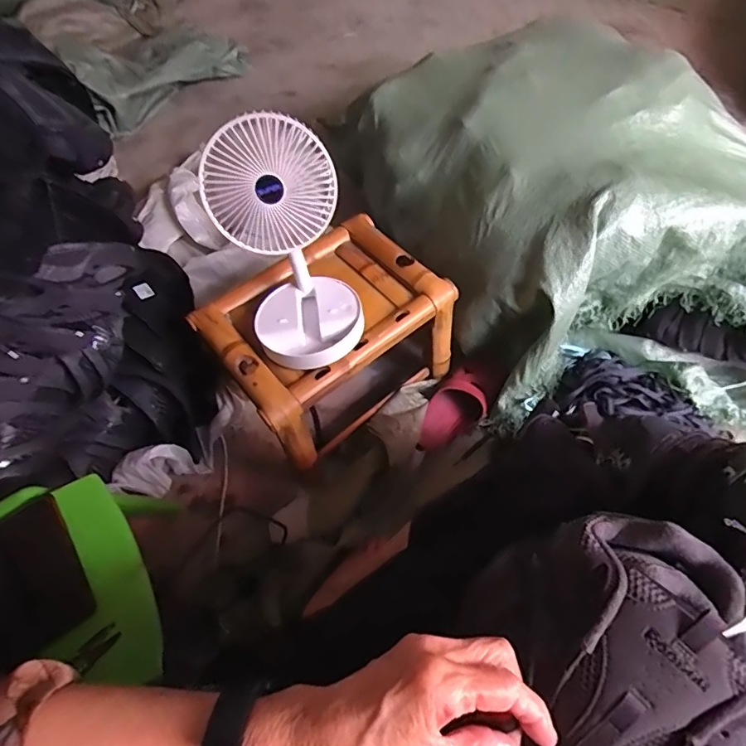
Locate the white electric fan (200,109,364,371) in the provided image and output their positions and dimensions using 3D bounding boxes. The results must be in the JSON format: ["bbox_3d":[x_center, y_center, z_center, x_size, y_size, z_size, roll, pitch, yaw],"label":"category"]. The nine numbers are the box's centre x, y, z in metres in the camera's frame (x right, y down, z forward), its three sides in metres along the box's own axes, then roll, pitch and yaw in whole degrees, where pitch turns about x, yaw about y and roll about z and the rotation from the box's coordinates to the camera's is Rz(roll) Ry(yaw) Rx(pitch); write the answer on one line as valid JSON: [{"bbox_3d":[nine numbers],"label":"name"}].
[{"bbox_3d":[-0.106,-0.150,0.648,0.151,0.285,0.166,-19,58,-9],"label":"white electric fan"}]

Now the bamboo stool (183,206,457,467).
[{"bbox_3d":[-0.078,-0.058,0.863,0.349,0.204,0.266,-37,62,-19],"label":"bamboo stool"}]

